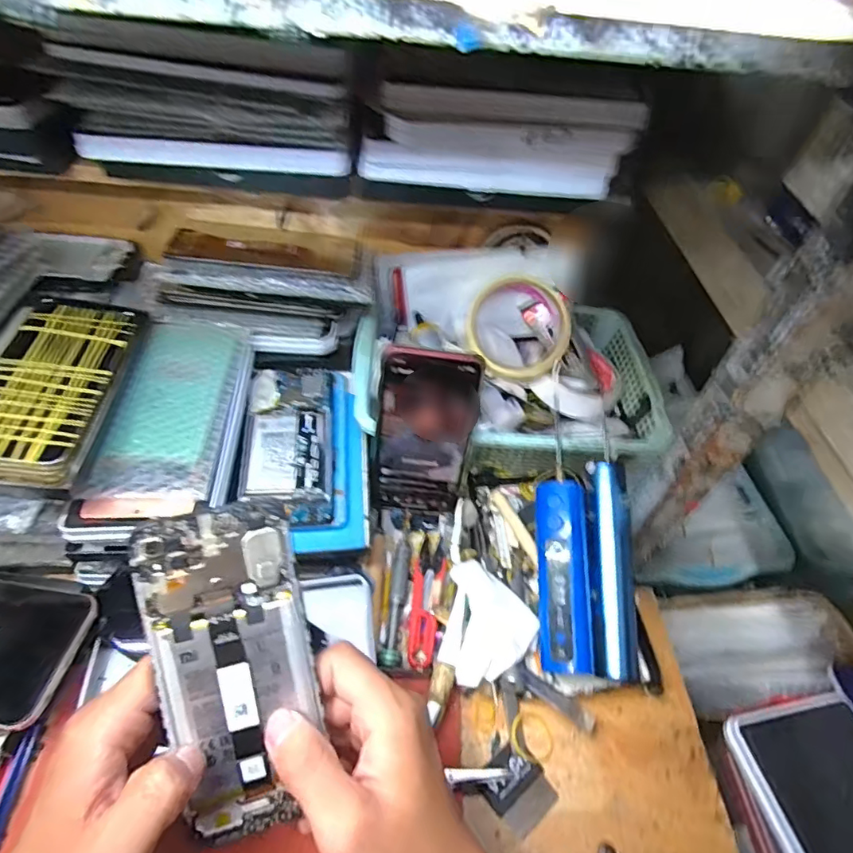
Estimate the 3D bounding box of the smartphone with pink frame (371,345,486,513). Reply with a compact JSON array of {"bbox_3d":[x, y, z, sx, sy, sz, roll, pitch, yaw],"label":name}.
[{"bbox_3d":[-0.002,0.008,0.418,0.072,0.150,0.007,8,32,-3],"label":"smartphone with pink frame"}]

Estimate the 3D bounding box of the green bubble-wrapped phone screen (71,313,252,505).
[{"bbox_3d":[-0.191,-0.020,0.408,0.083,0.009,0.167,10,55,-10],"label":"green bubble-wrapped phone screen"}]

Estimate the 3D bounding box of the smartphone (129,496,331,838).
[{"bbox_3d":[-0.092,0.119,0.260,0.071,0.007,0.159,-6,91,-12],"label":"smartphone"}]

